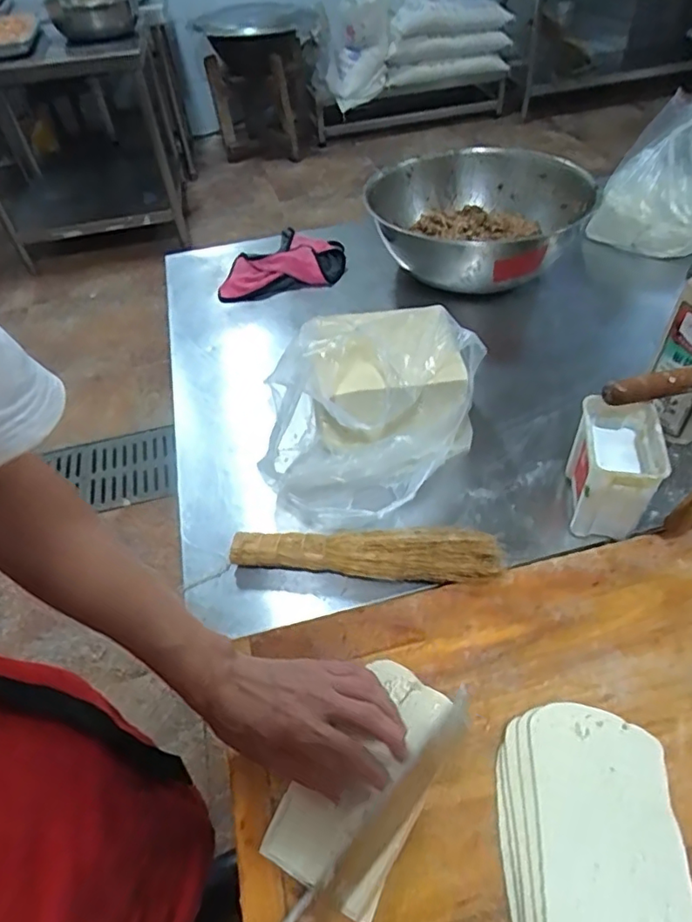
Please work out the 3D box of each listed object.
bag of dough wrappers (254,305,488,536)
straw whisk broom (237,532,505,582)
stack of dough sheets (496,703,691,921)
[{"bbox_3d":[0.030,-0.069,0.639,0.201,0.120,0.288,20,53,21],"label":"bag of dough wrappers"},{"bbox_3d":[0.014,0.087,0.532,0.252,0.026,0.038,1,49,6],"label":"straw whisk broom"},{"bbox_3d":[0.155,0.250,0.360,0.100,0.047,0.164,1,49,6],"label":"stack of dough sheets"}]

